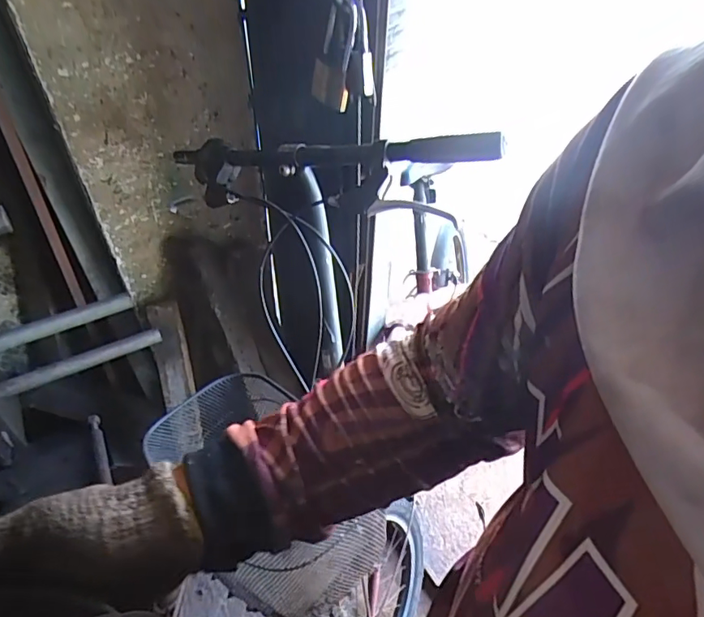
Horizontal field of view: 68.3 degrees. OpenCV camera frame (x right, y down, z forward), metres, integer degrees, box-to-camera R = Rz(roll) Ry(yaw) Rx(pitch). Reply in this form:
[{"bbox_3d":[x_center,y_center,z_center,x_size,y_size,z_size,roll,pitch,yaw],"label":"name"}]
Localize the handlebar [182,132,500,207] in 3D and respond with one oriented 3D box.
[{"bbox_3d":[-0.072,-0.184,0.671,0.522,0.068,0.078,7,43,33],"label":"handlebar"}]

